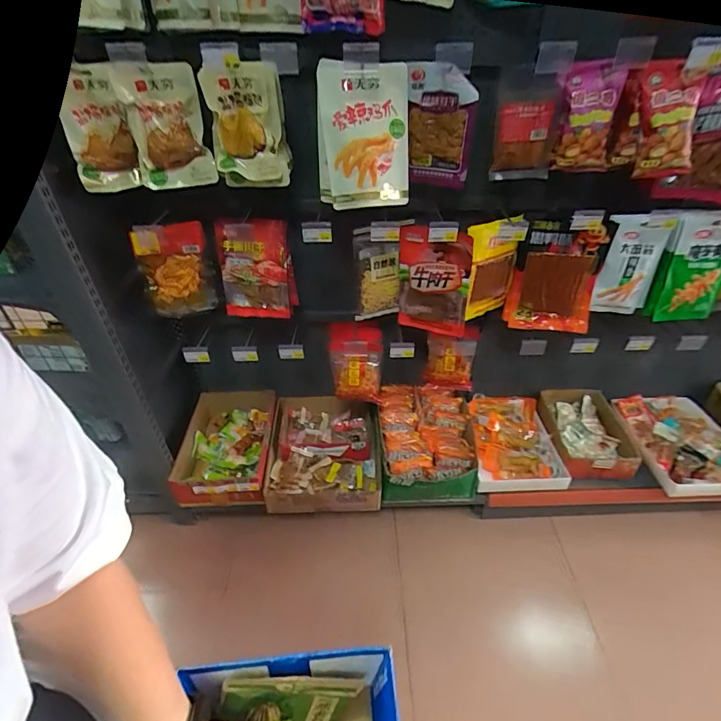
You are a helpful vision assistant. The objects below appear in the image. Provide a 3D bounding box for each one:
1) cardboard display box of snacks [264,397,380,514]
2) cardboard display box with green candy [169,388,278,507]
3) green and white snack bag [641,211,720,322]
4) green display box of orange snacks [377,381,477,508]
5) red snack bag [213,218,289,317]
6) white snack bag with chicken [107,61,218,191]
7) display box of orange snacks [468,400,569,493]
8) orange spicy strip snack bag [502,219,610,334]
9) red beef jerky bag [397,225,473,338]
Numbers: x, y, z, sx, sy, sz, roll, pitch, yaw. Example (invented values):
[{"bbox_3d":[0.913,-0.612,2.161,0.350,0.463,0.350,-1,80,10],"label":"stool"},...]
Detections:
[{"bbox_3d":[-0.113,0.267,1.309,0.316,0.088,0.381,-1,38,-2],"label":"cardboard display box of snacks"},{"bbox_3d":[-0.412,0.256,1.306,0.271,0.098,0.352,-1,38,-1],"label":"cardboard display box with green candy"},{"bbox_3d":[0.770,-0.210,0.980,0.176,0.257,0.035,-1,38,-1],"label":"green and white snack bag"},{"bbox_3d":[0.195,0.246,1.306,0.267,0.150,0.357,-1,38,-1],"label":"green display box of orange snacks"},{"bbox_3d":[-0.252,-0.208,1.010,0.161,0.247,0.034,1,38,2],"label":"red snack bag"},{"bbox_3d":[-0.380,-0.454,0.840,0.148,0.211,0.030,-6,38,-8],"label":"white snack bag with chicken"},{"bbox_3d":[0.463,0.247,1.321,0.247,0.083,0.295,-1,38,-2],"label":"display box of orange snacks"},{"bbox_3d":[0.464,-0.193,1.017,0.195,0.258,0.053,11,39,13],"label":"orange spicy strip snack bag"},{"bbox_3d":[0.169,-0.185,1.014,0.172,0.260,0.037,20,42,23],"label":"red beef jerky bag"}]

